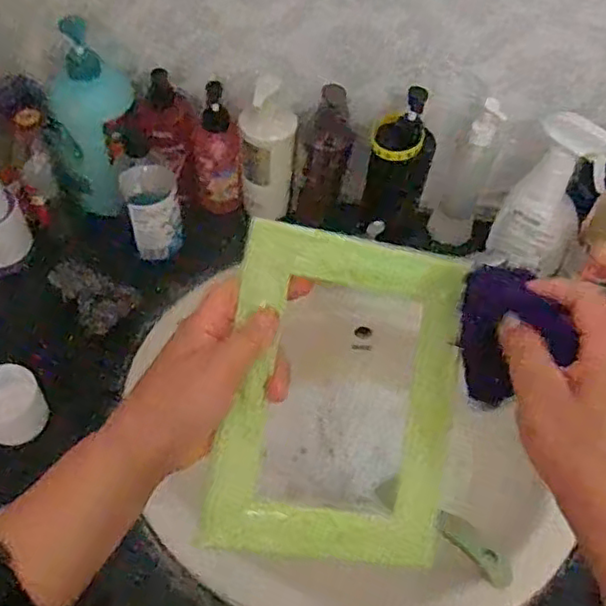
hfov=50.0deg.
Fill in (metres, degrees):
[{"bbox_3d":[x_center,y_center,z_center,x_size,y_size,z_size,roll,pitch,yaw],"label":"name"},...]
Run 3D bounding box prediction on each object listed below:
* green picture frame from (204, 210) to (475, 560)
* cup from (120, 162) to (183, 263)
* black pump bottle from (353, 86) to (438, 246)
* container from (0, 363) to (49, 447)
[{"bbox_3d":[0.027,0.060,0.419,0.154,0.013,0.203,11,85,-14],"label":"green picture frame"},{"bbox_3d":[-0.173,-0.105,0.755,0.059,0.110,0.057,2,54,-3],"label":"cup"},{"bbox_3d":[0.112,-0.156,0.769,0.071,0.186,0.066,16,54,7],"label":"black pump bottle"},{"bbox_3d":[-0.289,0.100,0.638,0.063,0.045,0.061,2,54,-3],"label":"container"}]

